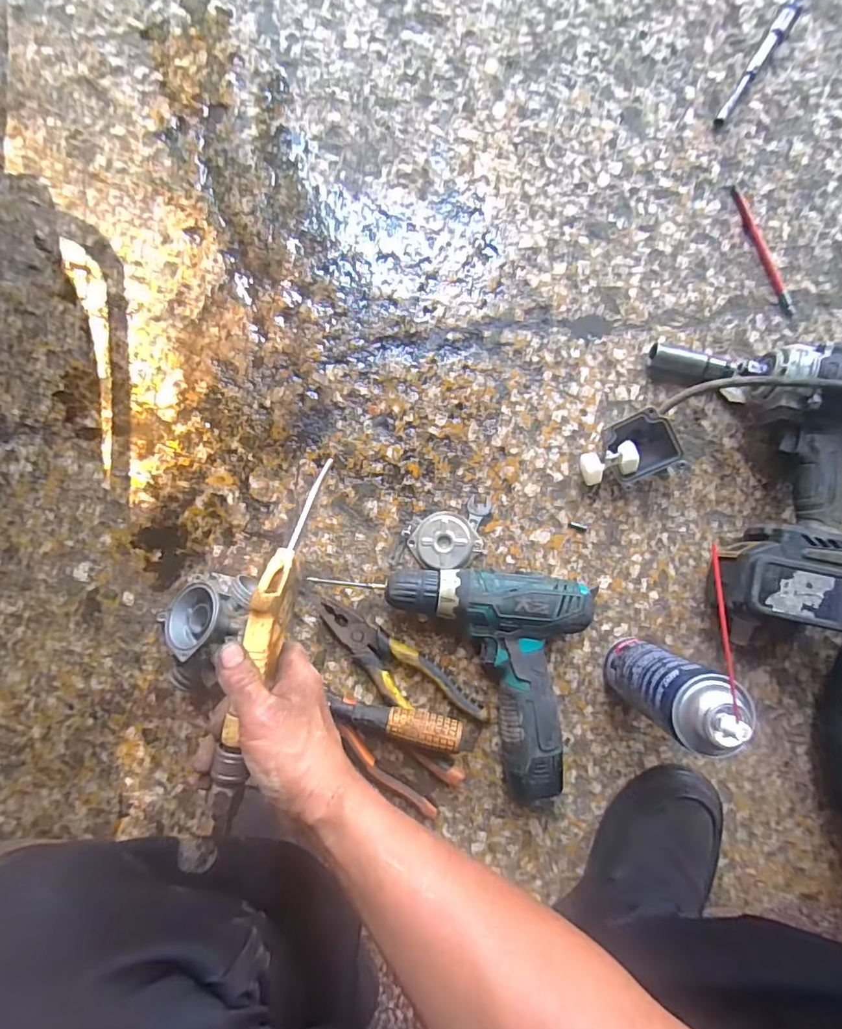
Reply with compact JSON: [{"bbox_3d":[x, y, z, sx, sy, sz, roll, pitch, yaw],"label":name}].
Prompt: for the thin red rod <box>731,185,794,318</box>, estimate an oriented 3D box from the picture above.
[{"bbox_3d":[0.347,-0.268,0.518,0.012,0.009,0.144,-22,87,0],"label":"thin red rod"}]

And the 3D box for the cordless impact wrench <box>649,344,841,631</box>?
[{"bbox_3d":[0.311,-0.027,0.474,0.197,0.077,0.255,8,88,1],"label":"cordless impact wrench"}]

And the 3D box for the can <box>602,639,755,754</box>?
[{"bbox_3d":[0.204,0.142,0.417,0.053,0.169,0.057,24,88,2],"label":"can"}]

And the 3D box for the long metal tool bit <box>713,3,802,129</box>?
[{"bbox_3d":[0.340,-0.454,0.519,0.017,0.011,0.137,33,89,2],"label":"long metal tool bit"}]

